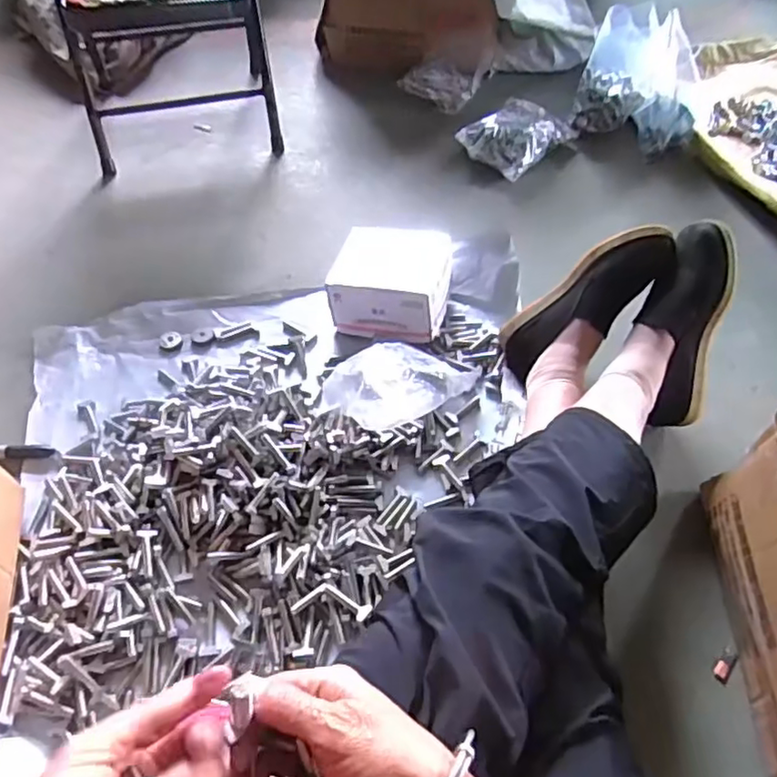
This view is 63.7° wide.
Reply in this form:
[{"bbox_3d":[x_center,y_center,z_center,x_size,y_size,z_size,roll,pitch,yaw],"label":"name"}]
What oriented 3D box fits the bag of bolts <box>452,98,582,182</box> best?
[{"bbox_3d":[0.234,-0.458,1.128,0.133,0.060,0.193,39,62,24],"label":"bag of bolts"}]

